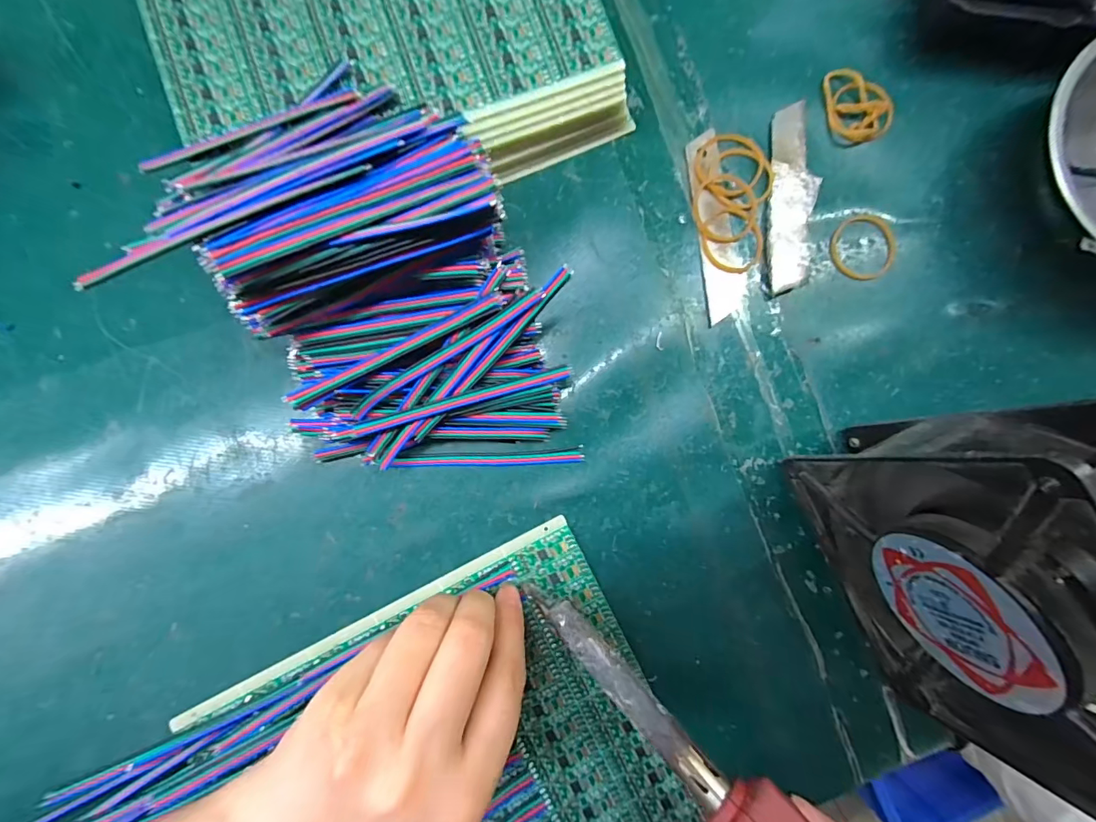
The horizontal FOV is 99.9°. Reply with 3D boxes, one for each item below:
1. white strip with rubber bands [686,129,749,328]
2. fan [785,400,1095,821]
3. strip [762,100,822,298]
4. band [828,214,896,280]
[{"bbox_3d":[0.085,-0.093,0.230,0.022,0.004,0.096,-7,86,-2],"label":"white strip with rubber bands"},{"bbox_3d":[0.154,0.062,0.160,0.040,0.120,0.121,-24,87,-3],"label":"fan"},{"bbox_3d":[0.122,-0.107,0.230,0.021,0.007,0.099,6,86,-1],"label":"strip"},{"bbox_3d":[0.160,-0.083,0.232,0.034,0.004,0.033,0,86,-1],"label":"band"}]

